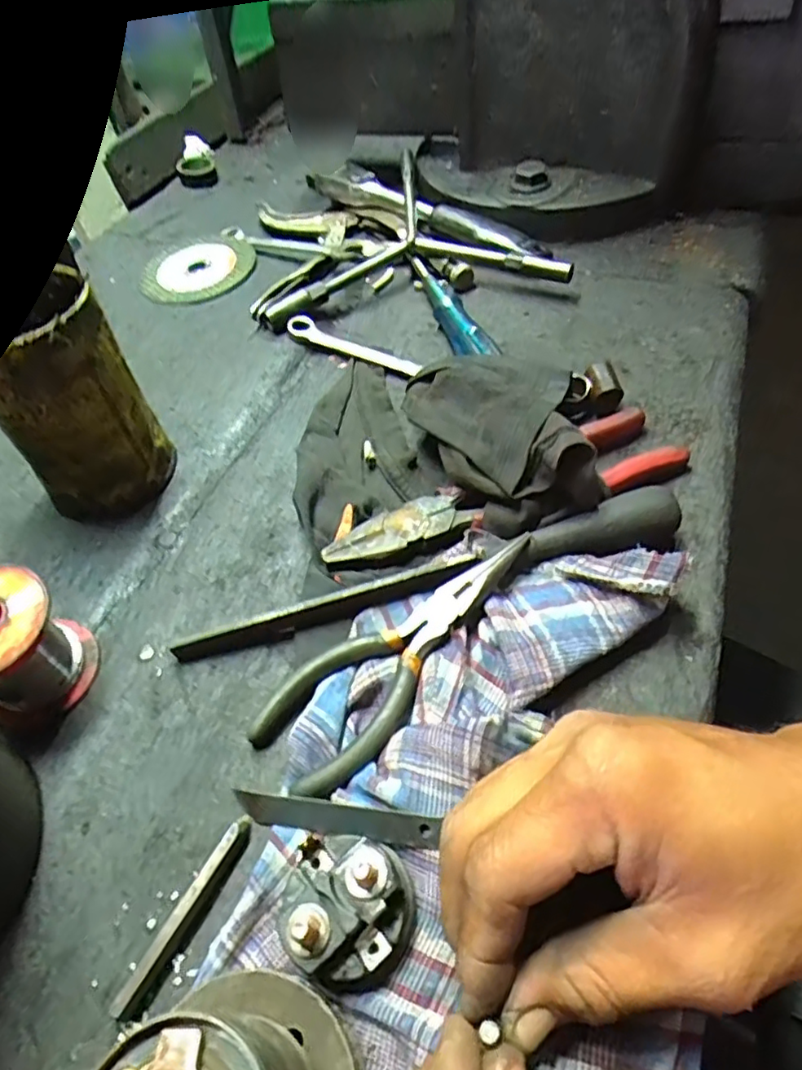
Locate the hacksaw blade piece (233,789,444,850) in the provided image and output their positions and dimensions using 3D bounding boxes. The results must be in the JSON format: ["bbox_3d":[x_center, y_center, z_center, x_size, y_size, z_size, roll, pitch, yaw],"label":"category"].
[{"bbox_3d":[-0.026,0.111,0.239,0.085,0.004,0.013,-1,87,19],"label":"hacksaw blade piece"}]

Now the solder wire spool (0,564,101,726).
[{"bbox_3d":[-0.170,0.052,0.270,0.050,0.057,0.051,-4,51,5],"label":"solder wire spool"}]

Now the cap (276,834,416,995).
[{"bbox_3d":[-0.018,0.130,0.213,0.042,0.024,0.046,-4,51,5],"label":"cap"}]

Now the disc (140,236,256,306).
[{"bbox_3d":[-0.174,-0.232,0.526,0.092,0.008,0.099,-3,51,4],"label":"disc"}]

